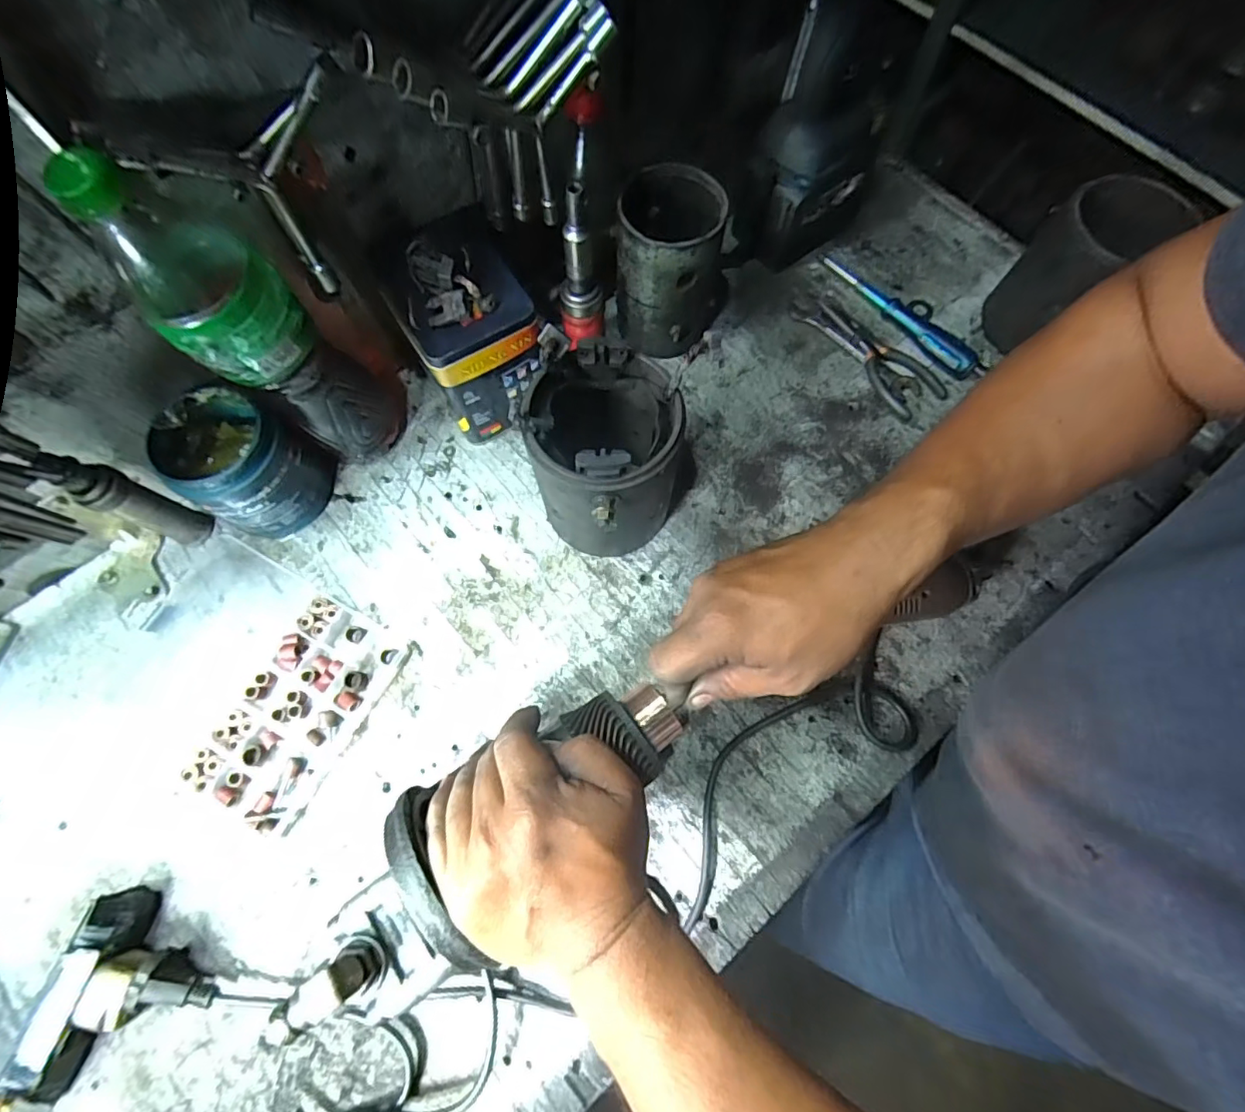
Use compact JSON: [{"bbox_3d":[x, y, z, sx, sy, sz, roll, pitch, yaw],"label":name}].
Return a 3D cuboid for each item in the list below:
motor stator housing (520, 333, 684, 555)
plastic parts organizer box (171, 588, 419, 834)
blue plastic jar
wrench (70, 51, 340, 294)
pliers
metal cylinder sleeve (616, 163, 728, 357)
[{"bbox_3d":[-0.015,-0.070,0.433,0.104,0.161,0.117,10,72,3],"label":"motor stator housing"},{"bbox_3d":[-0.259,0.122,0.441,0.096,0.018,0.169,27,73,8],"label":"plastic parts organizer box"},{"bbox_3d":[-0.312,-0.073,0.460,0.085,0.100,0.091,0,72,0],"label":"blue plastic jar"},{"bbox_3d":[-0.213,-0.217,0.337,0.128,0.112,0.031,-28,73,-10],"label":"wrench"},{"bbox_3d":[0.251,-0.203,0.550,0.066,0.018,0.148,-36,75,-11],"label":"pliers"},{"bbox_3d":[0.050,-0.269,0.515,0.102,0.141,0.106,8,72,2],"label":"metal cylinder sleeve"}]

